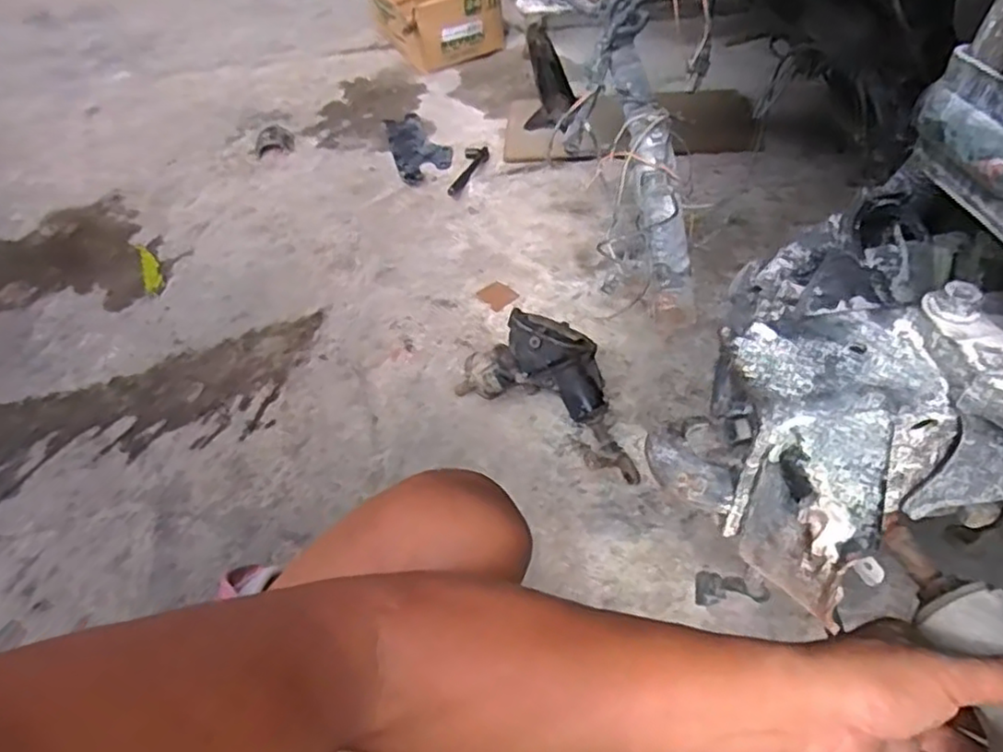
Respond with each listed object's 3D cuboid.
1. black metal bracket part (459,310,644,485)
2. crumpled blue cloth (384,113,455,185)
[{"bbox_3d":[0.072,0.010,0.842,0.260,0.145,0.110,27,57,24],"label":"black metal bracket part"},{"bbox_3d":[-0.170,-0.473,1.379,0.111,0.015,0.282,-16,51,-9],"label":"crumpled blue cloth"}]

